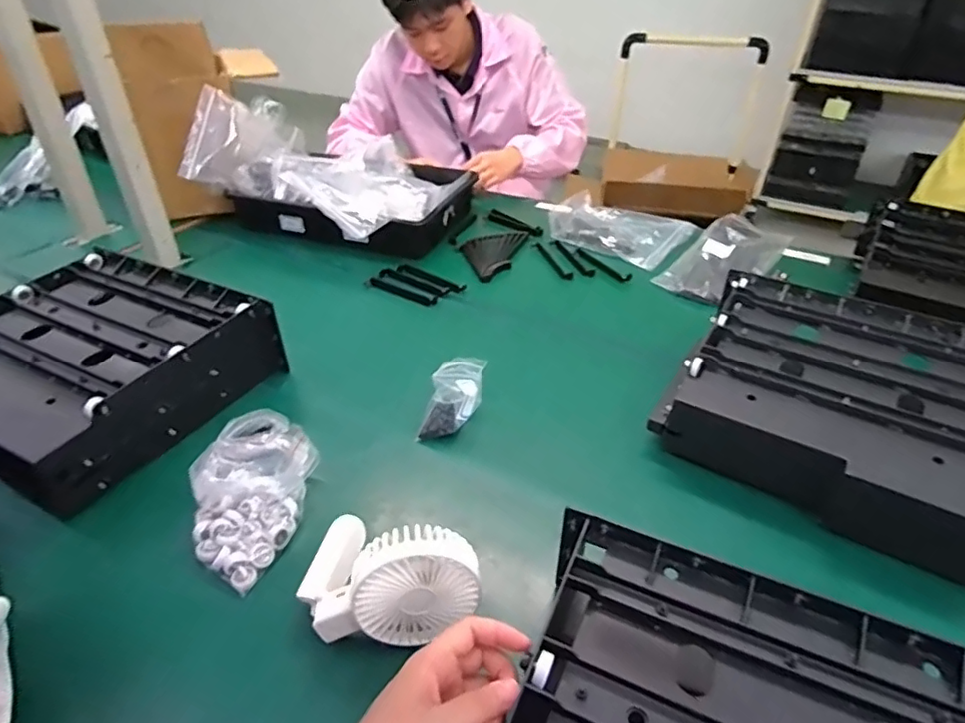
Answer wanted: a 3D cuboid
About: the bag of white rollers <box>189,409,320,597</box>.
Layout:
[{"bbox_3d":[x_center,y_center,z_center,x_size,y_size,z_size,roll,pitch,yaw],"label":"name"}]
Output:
[{"bbox_3d":[-0.242,0.129,0.619,0.115,0.051,0.216,2,37,2],"label":"bag of white rollers"}]

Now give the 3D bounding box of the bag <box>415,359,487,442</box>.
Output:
[{"bbox_3d":[-0.031,0.042,0.727,0.049,0.072,0.115,19,41,22],"label":"bag"}]

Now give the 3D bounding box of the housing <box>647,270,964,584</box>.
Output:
[{"bbox_3d":[0.433,0.048,0.686,0.372,0.098,0.316,22,42,25],"label":"housing"}]

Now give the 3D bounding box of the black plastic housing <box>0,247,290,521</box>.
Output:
[{"bbox_3d":[-0.514,-0.007,0.767,0.378,0.113,0.314,20,41,23],"label":"black plastic housing"}]

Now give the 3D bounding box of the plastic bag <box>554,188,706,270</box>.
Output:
[{"bbox_3d":[0.271,-0.276,1.204,0.294,0.026,0.197,31,46,33],"label":"plastic bag"}]

